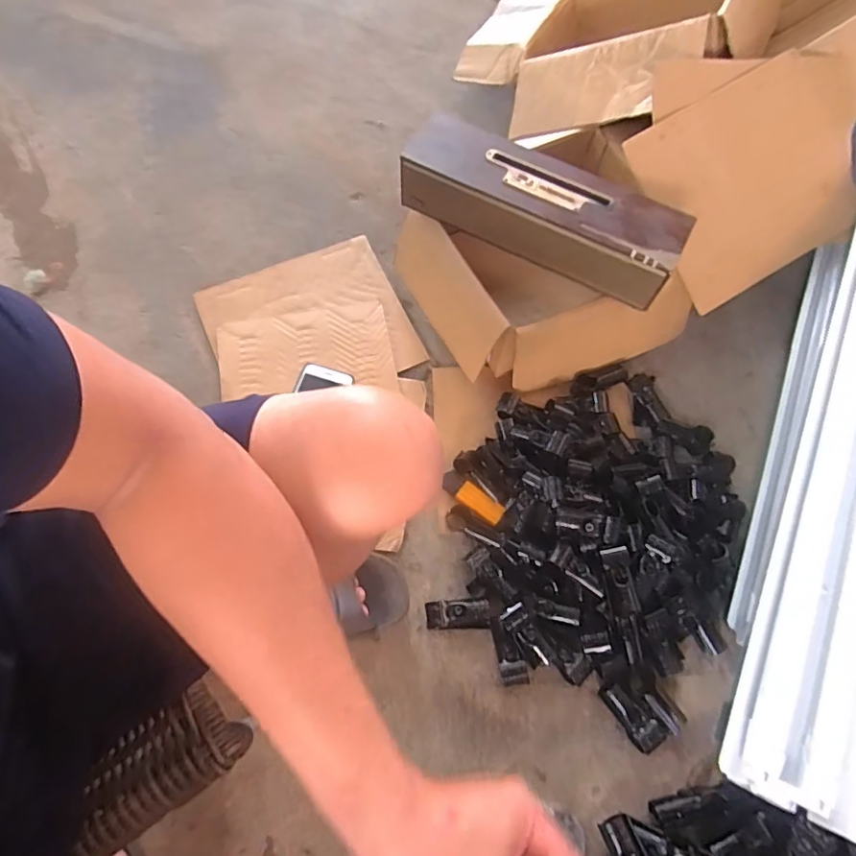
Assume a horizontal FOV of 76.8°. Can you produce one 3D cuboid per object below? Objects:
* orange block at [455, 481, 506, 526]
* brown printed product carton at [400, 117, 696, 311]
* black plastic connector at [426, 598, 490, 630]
[{"bbox_3d":[0.072,0.104,0.735,0.069,0.015,0.027,34,69,12],"label":"orange block"},{"bbox_3d":[0.148,-0.290,0.717,0.369,0.081,0.109,27,68,9],"label":"brown printed product carton"},{"bbox_3d":[0.038,0.233,0.676,0.078,0.025,0.036,0,66,-2],"label":"black plastic connector"}]

